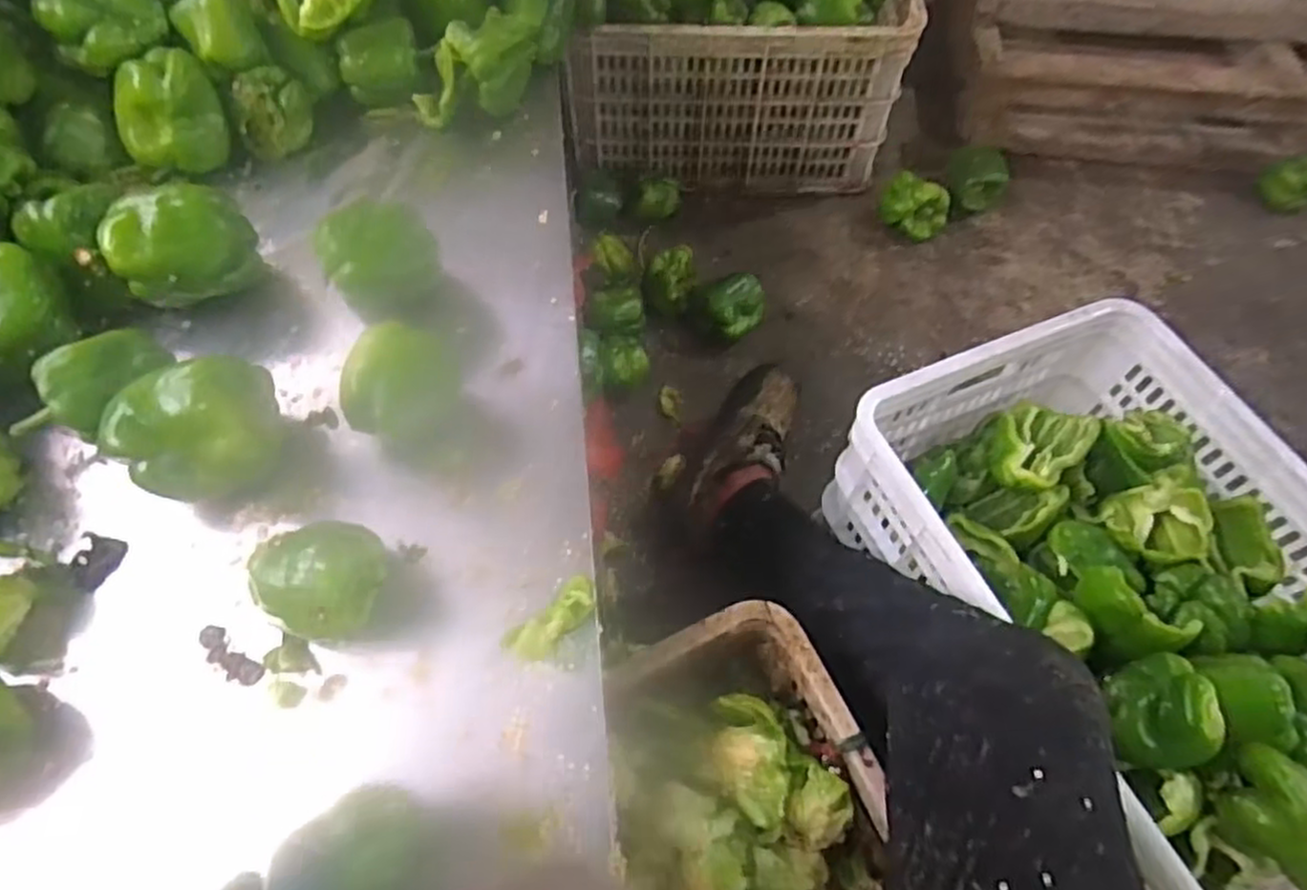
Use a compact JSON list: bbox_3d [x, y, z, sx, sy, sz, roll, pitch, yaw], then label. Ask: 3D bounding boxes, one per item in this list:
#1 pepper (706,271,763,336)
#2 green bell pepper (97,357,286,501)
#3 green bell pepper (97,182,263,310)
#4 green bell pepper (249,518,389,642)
[{"bbox_3d":[0.119,-0.203,1.104,0.085,0.081,0.071,10,60,4],"label":"pepper"},{"bbox_3d":[-0.322,-0.008,0.531,0.105,0.080,0.086,-6,61,-6],"label":"green bell pepper"},{"bbox_3d":[-0.380,-0.156,0.615,0.094,0.083,0.066,-11,61,-8],"label":"green bell pepper"},{"bbox_3d":[-0.215,0.086,0.491,0.076,0.064,0.072,1,60,-2],"label":"green bell pepper"}]

